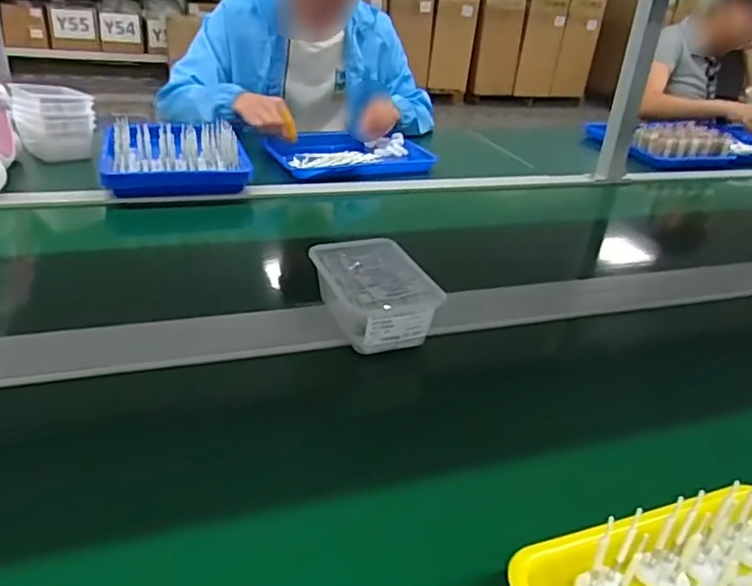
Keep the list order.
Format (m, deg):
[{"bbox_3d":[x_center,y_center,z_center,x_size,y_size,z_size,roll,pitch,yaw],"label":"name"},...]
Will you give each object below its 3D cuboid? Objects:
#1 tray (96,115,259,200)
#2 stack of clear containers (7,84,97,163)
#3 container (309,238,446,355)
[{"bbox_3d":[-0.355,-0.240,1.093,0.244,0.094,0.140,-5,30,-18],"label":"tray"},{"bbox_3d":[-0.626,-0.333,1.192,0.125,0.112,0.132,-14,34,-31],"label":"stack of clear containers"},{"bbox_3d":[-0.006,0.000,0.725,0.121,0.061,0.157,-7,31,-21],"label":"container"}]

